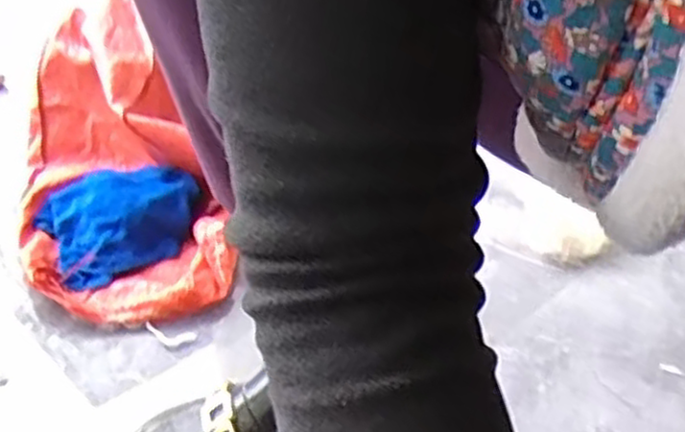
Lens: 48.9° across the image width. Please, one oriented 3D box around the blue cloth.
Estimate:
[{"bbox_3d":[-0.249,0.002,0.839,0.163,0.057,0.151,-20,39,-28],"label":"blue cloth"}]

